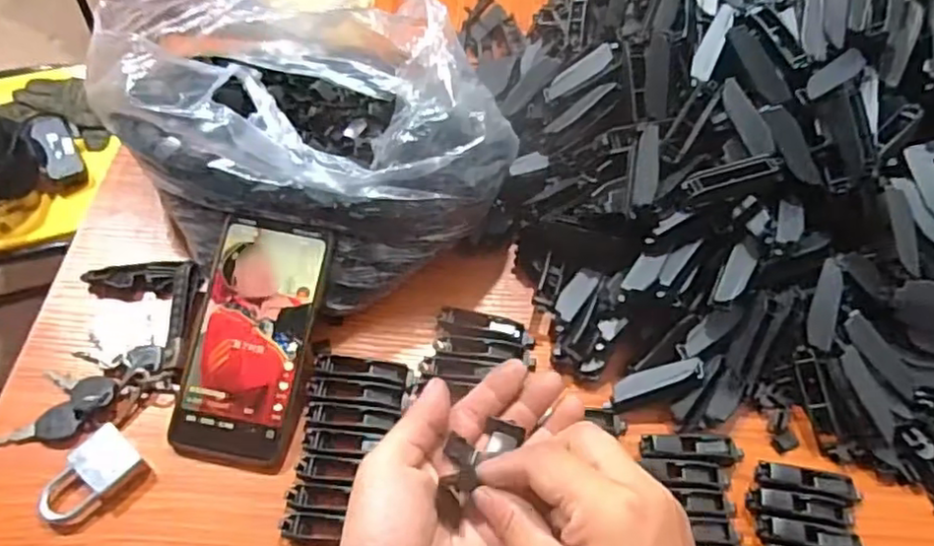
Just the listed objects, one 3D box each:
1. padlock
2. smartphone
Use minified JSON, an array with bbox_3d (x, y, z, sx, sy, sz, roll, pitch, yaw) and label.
[{"bbox_3d":[-0.241,0.131,0.423,0.061,0.021,0.040,-38,67,-25],"label":"padlock"},{"bbox_3d":[-0.148,0.046,0.457,0.078,0.012,0.165,10,79,2],"label":"smartphone"}]

